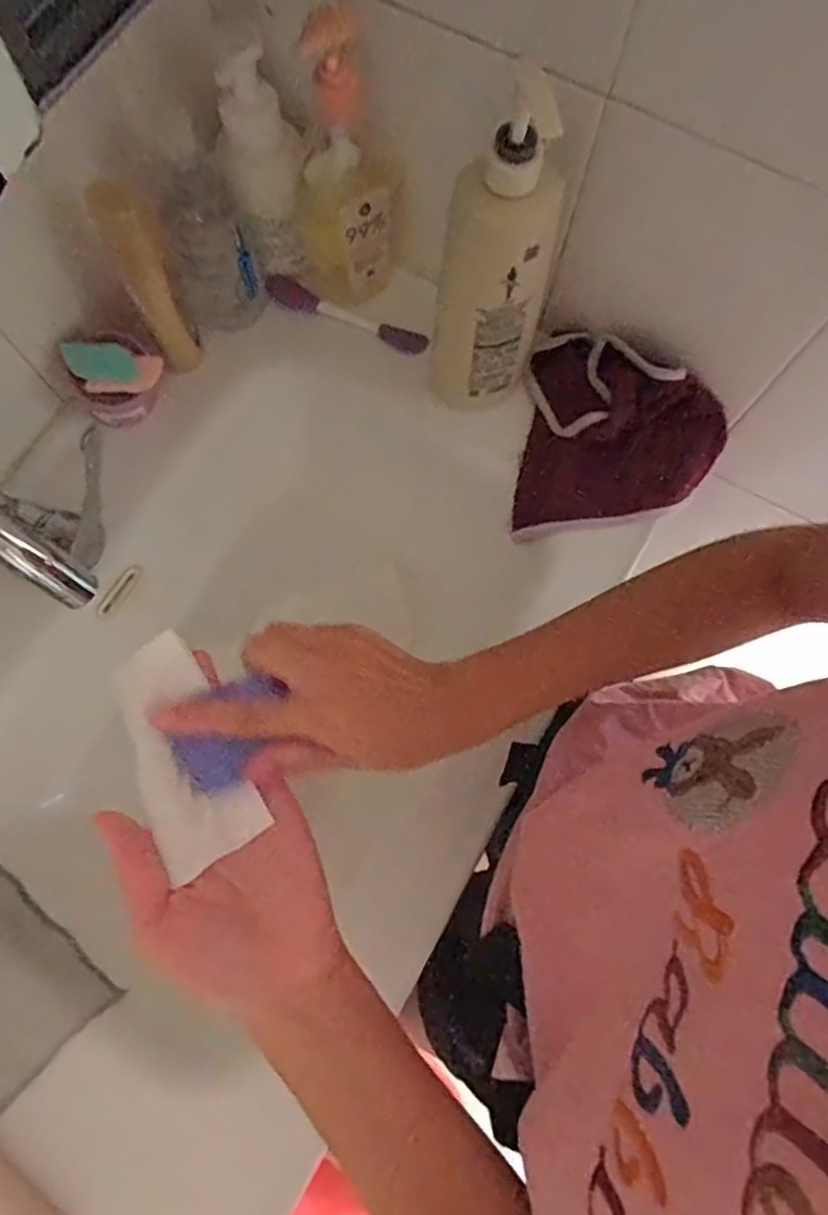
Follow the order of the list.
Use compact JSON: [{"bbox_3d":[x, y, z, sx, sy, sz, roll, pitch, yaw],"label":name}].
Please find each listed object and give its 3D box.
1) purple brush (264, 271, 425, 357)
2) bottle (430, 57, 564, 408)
[{"bbox_3d":[-0.064,-0.274,0.626,0.160,0.026,0.017,21,76,5],"label":"purple brush"},{"bbox_3d":[0.059,-0.236,0.484,0.083,0.252,0.058,0,75,0],"label":"bottle"}]

